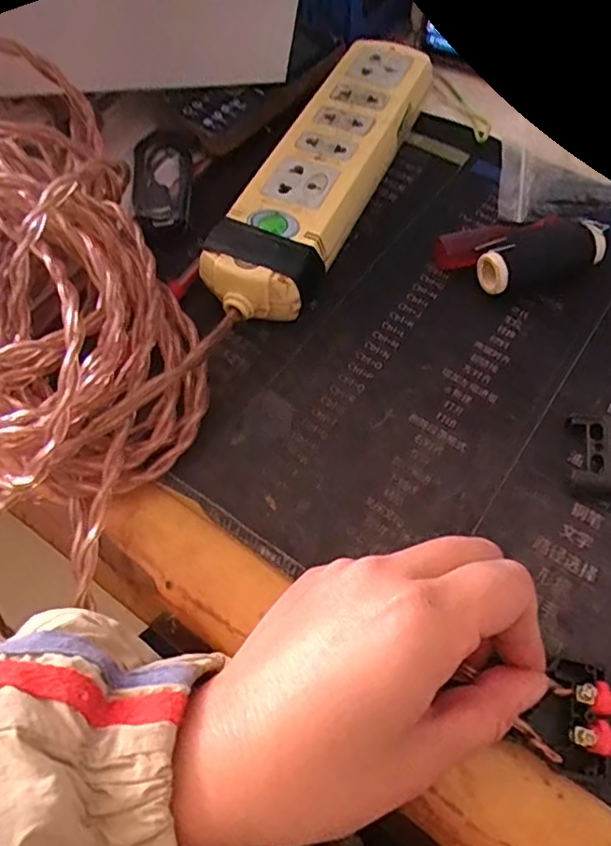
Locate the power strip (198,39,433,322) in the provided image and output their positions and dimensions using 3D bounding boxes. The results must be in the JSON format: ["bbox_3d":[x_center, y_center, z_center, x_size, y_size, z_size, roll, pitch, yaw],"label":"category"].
[{"bbox_3d":[0.011,-0.142,0.336,0.060,0.036,0.214,22,65,12],"label":"power strip"}]

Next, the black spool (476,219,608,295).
[{"bbox_3d":[0.122,-0.085,0.305,0.065,0.028,0.023,-19,64,-8],"label":"black spool"}]

